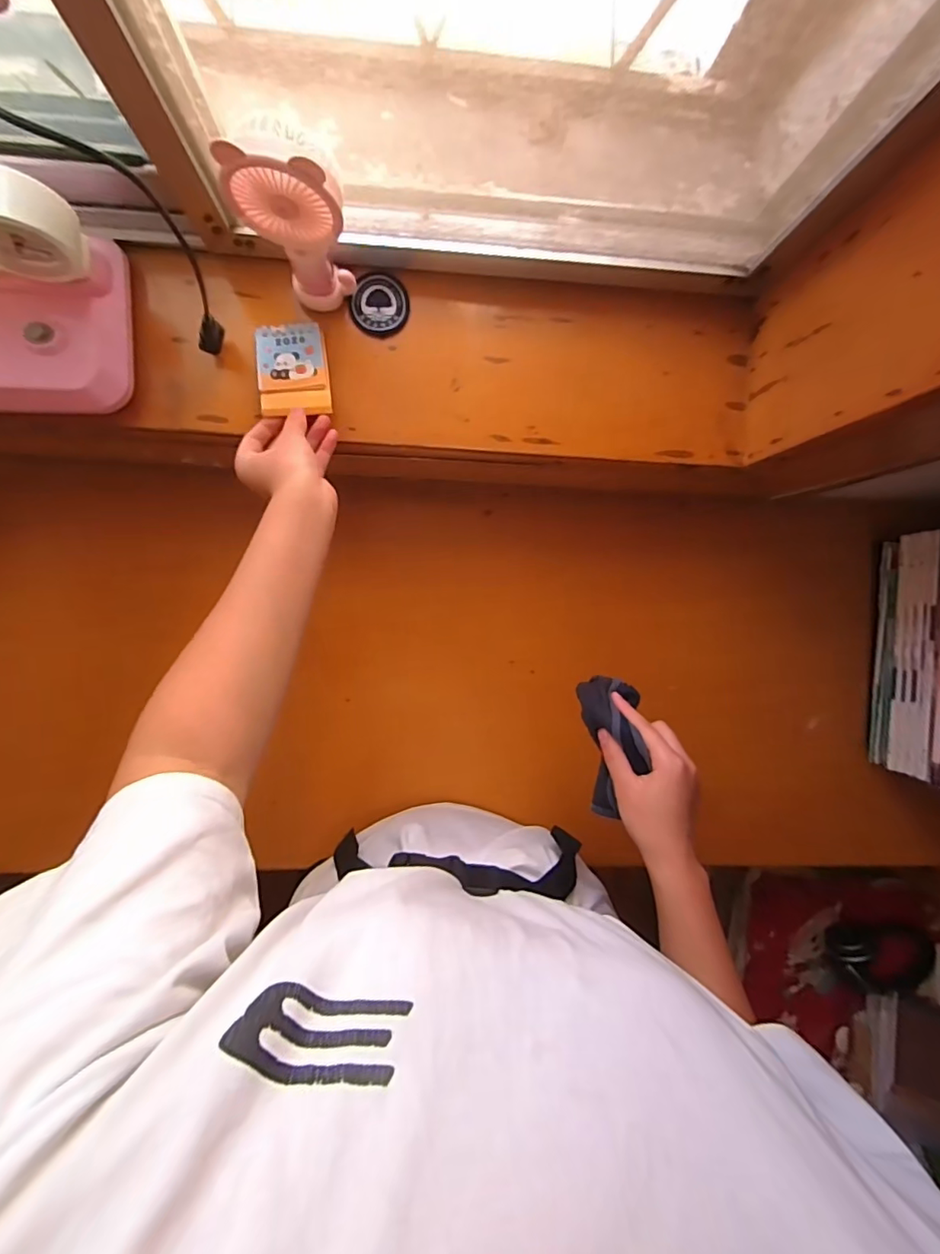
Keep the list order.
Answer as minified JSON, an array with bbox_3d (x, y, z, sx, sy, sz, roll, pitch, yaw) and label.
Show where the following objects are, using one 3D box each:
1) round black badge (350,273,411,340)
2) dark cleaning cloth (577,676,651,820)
[{"bbox_3d":[-0.087,-0.316,0.506,0.054,0.004,0.058,0,94,-4],"label":"round black badge"},{"bbox_3d":[0.137,0.111,0.488,0.055,0.056,0.130,-2,80,-4],"label":"dark cleaning cloth"}]

